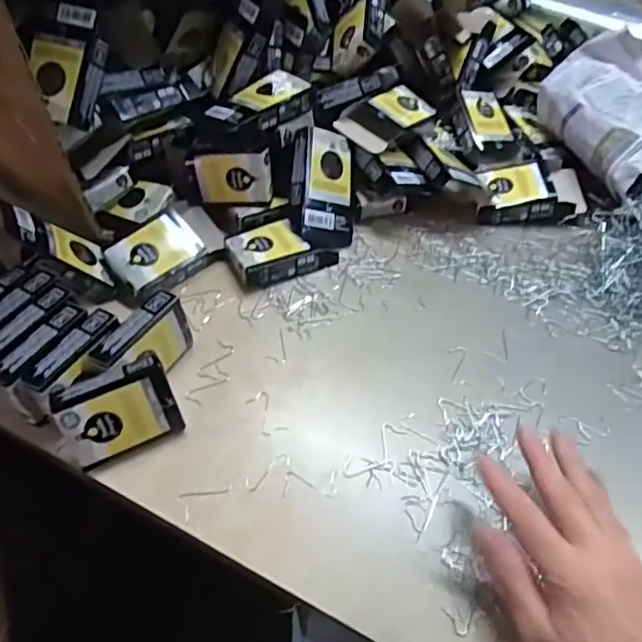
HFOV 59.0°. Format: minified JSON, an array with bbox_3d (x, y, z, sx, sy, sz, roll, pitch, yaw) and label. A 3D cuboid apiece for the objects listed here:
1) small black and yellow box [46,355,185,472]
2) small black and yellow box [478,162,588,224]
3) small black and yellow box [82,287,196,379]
[{"bbox_3d":[-0.135,0.062,0.380,0.074,0.057,0.016,-21,25,-18],"label":"small black and yellow box"},{"bbox_3d":[0.199,-0.122,0.545,0.093,0.032,0.056,1,51,2],"label":"small black and yellow box"},{"bbox_3d":[-0.129,0.022,0.412,0.024,0.052,0.076,25,56,19],"label":"small black and yellow box"}]

